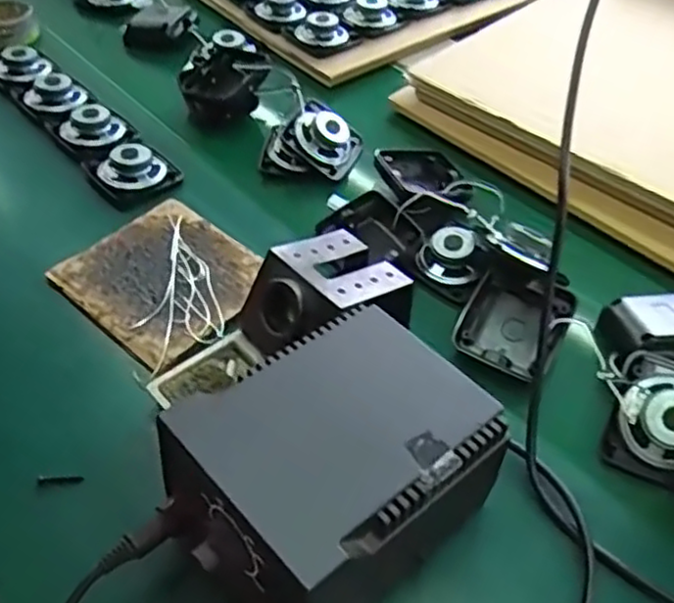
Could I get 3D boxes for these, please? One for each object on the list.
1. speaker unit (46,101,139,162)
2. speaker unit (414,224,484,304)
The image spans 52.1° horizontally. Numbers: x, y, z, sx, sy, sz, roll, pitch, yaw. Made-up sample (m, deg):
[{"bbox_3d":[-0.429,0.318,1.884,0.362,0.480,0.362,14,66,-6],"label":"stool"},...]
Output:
[{"bbox_3d":[-0.225,-0.161,0.630,0.060,0.027,0.061,-37,58,-28],"label":"speaker unit"},{"bbox_3d":[0.087,-0.031,0.524,0.050,0.029,0.044,27,54,23],"label":"speaker unit"}]

